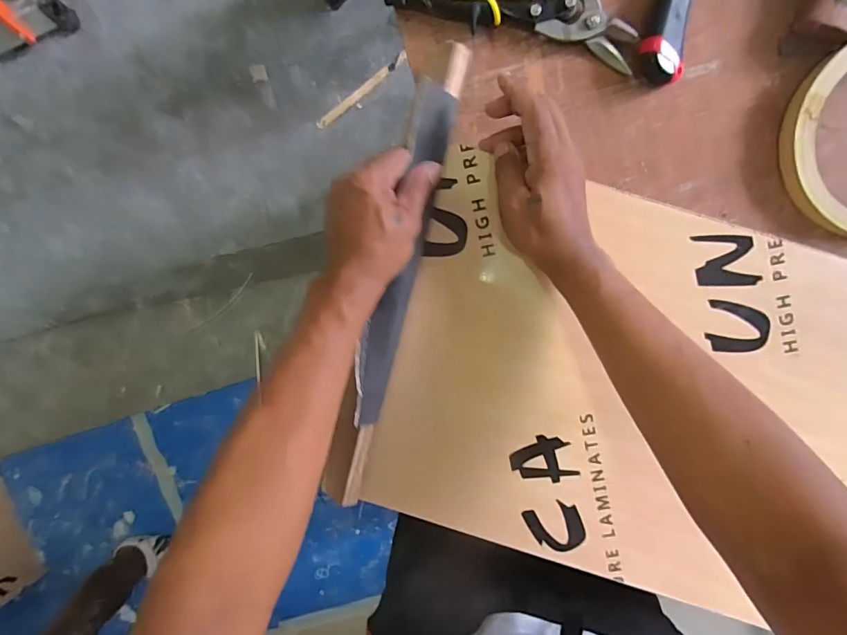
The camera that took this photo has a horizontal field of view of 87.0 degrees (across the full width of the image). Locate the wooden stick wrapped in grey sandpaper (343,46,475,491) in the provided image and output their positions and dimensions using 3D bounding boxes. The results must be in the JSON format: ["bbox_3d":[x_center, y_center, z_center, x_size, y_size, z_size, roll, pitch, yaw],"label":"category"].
[{"bbox_3d":[-0.024,-0.035,0.405,0.032,0.044,0.424,14,94,2],"label":"wooden stick wrapped in grey sandpaper"}]

